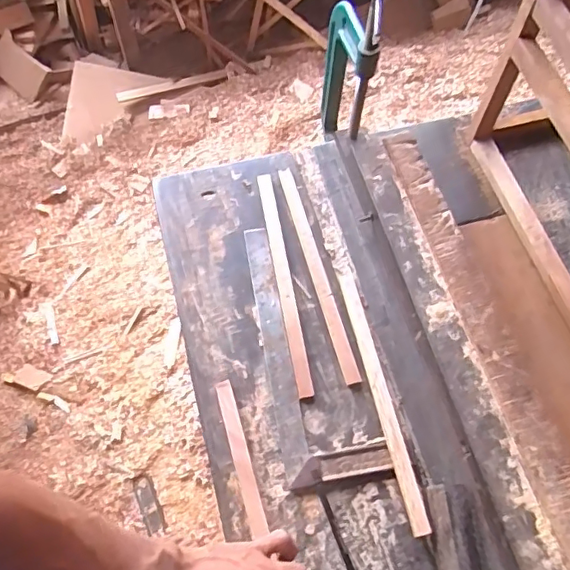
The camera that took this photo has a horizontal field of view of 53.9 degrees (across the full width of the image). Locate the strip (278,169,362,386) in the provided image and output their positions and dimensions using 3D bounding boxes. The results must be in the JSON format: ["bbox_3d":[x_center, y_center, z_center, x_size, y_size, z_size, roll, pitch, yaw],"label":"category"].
[{"bbox_3d":[0.038,-0.018,0.663,0.017,0.011,0.283,-13,67,-8],"label":"strip"}]

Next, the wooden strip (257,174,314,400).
[{"bbox_3d":[-0.002,-0.008,0.657,0.017,0.014,0.285,-8,67,-6],"label":"wooden strip"}]

